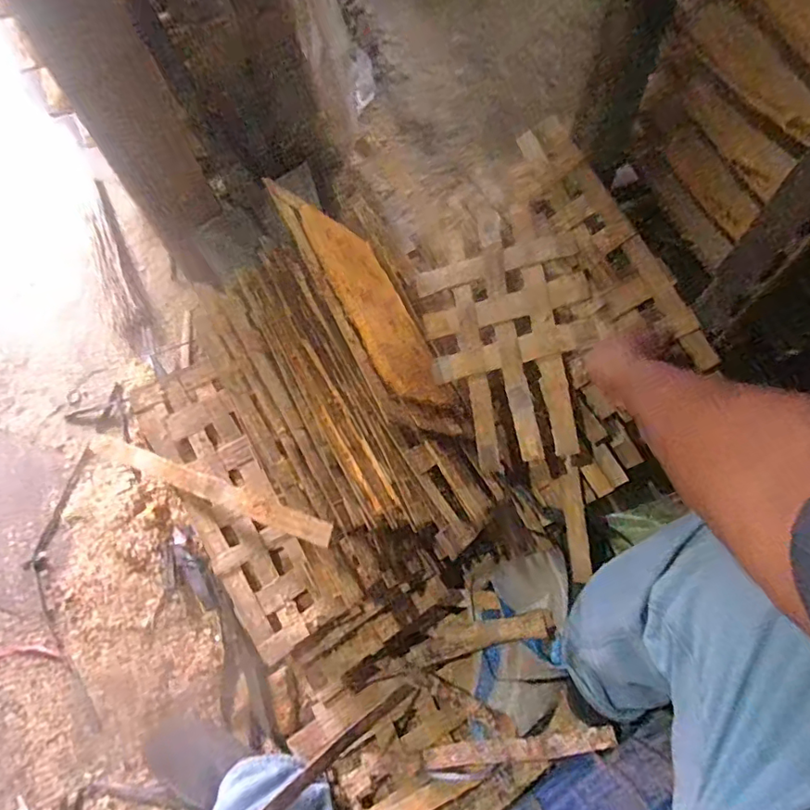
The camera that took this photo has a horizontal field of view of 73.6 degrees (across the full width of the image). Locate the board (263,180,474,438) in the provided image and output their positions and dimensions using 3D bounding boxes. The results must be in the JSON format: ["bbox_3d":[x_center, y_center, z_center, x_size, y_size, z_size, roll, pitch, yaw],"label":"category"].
[{"bbox_3d":[-0.046,-0.148,0.810,0.027,0.200,0.431,-41,64,29],"label":"board"}]

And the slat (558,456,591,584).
[{"bbox_3d":[0.245,0.167,0.786,0.029,0.007,0.178,-7,91,33],"label":"slat"}]

